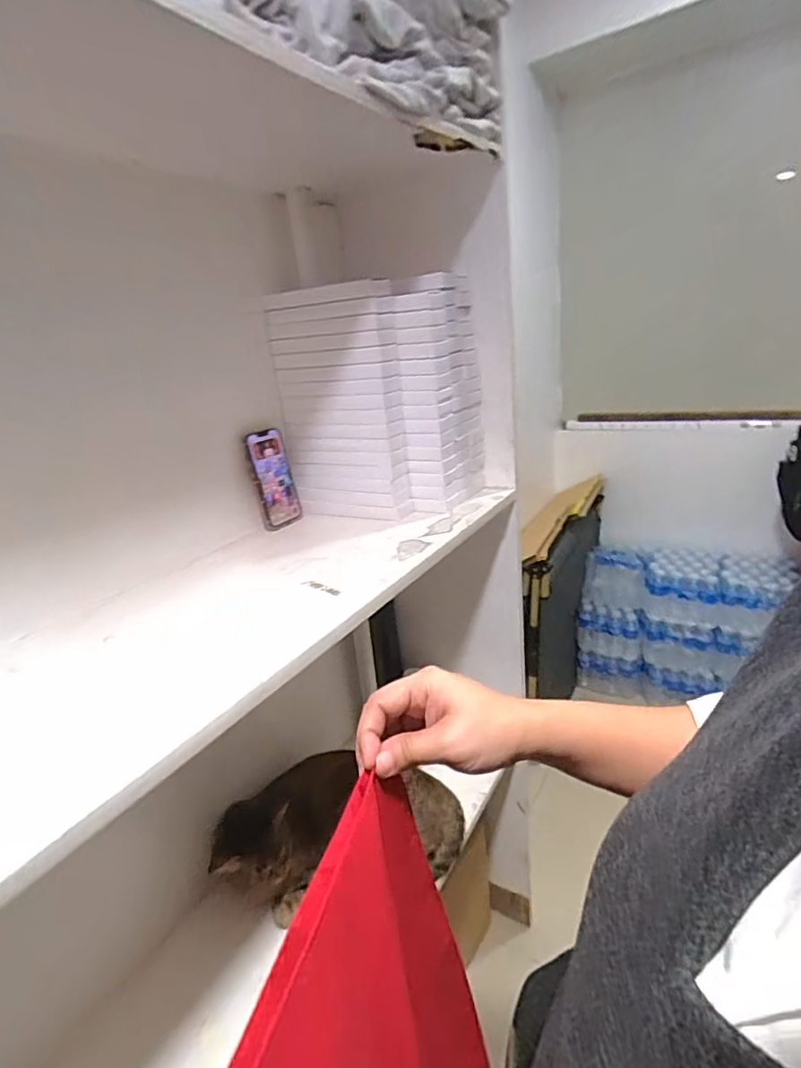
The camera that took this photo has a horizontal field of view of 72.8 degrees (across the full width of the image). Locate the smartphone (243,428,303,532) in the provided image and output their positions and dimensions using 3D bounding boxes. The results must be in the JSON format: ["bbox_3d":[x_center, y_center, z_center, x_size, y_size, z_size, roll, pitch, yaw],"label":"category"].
[{"bbox_3d":[-0.198,-0.085,0.839,0.011,0.147,0.077,-1,21,40],"label":"smartphone"}]

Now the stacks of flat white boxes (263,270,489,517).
[{"bbox_3d":[-0.029,-0.211,0.865,0.235,0.327,0.221,9,24,36],"label":"stacks of flat white boxes"}]

